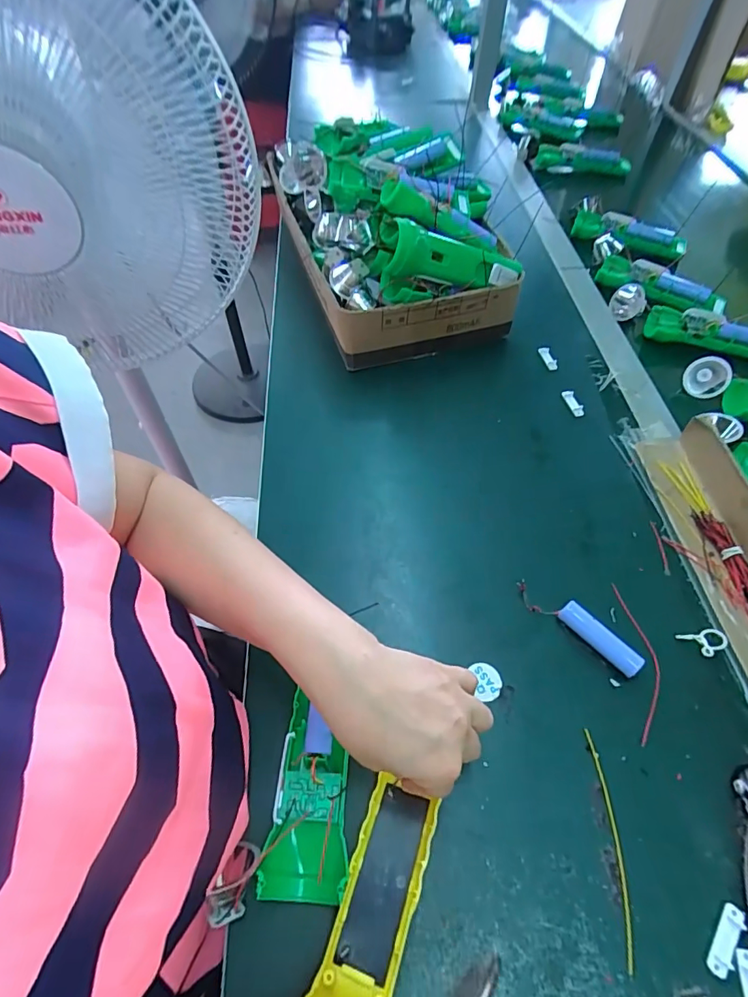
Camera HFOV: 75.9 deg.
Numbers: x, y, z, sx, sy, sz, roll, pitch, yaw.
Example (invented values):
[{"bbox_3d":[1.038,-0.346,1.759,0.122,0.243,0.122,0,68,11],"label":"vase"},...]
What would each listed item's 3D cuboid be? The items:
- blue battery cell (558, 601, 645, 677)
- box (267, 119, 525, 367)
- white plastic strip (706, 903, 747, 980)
[{"bbox_3d":[0.174,0.110,0.372,0.018,0.017,0.065,-38,61,-23],"label":"blue battery cell"},{"bbox_3d":[0.017,-0.365,0.627,0.241,0.151,0.400,-13,55,-7],"label":"box"},{"bbox_3d":[0.205,0.257,0.278,0.013,0.004,0.038,34,62,23],"label":"white plastic strip"}]

